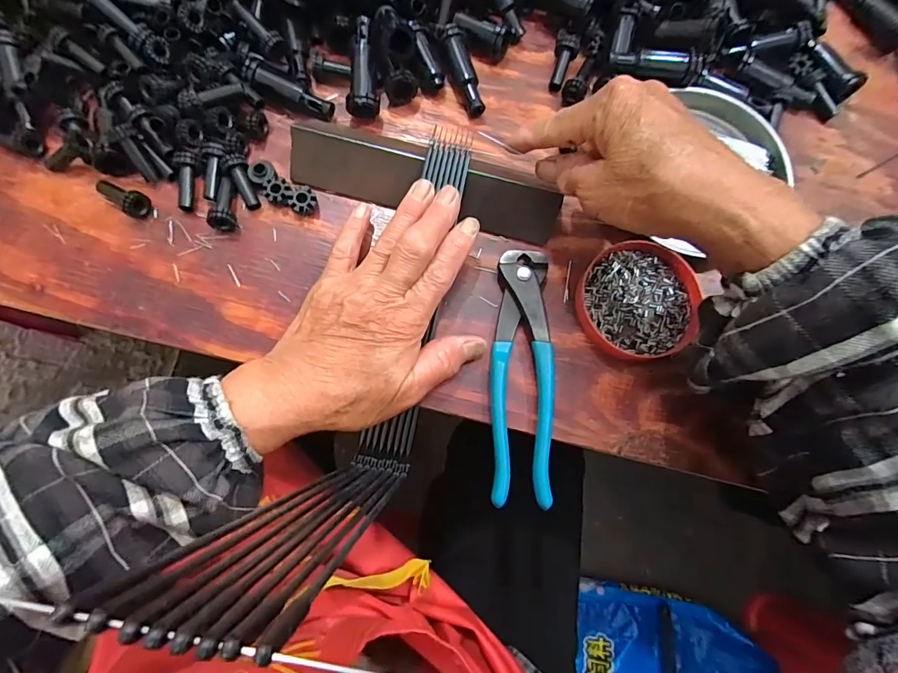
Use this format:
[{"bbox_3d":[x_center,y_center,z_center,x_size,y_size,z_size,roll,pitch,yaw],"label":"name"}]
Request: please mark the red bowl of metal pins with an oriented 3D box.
[{"bbox_3d":[0.129,-0.024,0.309,0.079,0.012,0.079,0,79,-1],"label":"red bowl of metal pins"}]

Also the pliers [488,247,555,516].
[{"bbox_3d":[0.048,0.024,0.295,0.039,0.015,0.161,4,79,0],"label":"pliers"}]

